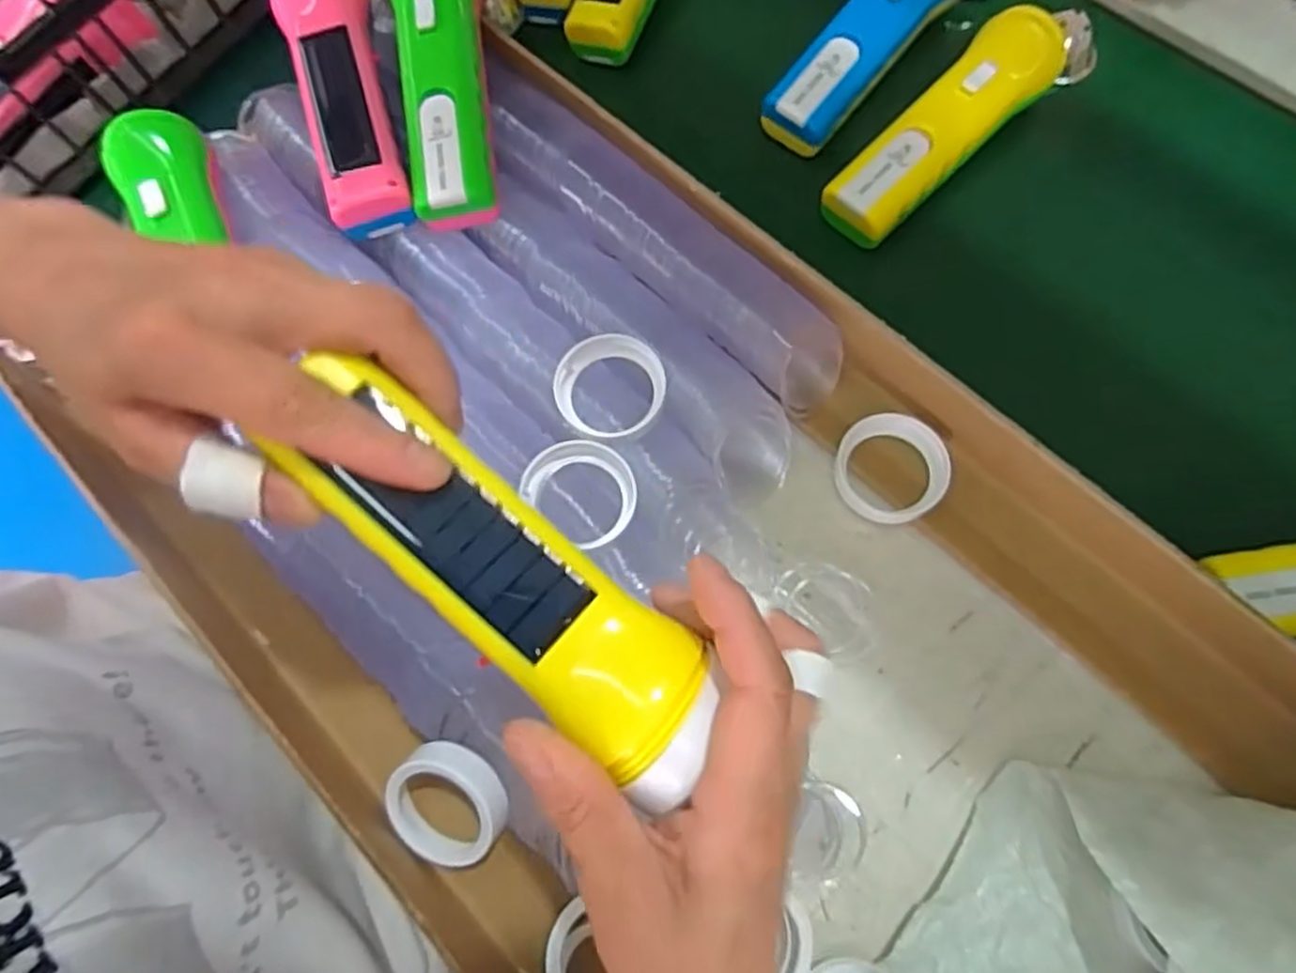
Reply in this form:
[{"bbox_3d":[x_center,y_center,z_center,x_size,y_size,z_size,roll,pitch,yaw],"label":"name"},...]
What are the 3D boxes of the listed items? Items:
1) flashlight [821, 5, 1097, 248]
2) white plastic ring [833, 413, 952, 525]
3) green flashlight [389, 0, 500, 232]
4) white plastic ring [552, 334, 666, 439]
[{"bbox_3d":[0.186,-0.218,0.436,0.204,0.046,0.042,-42,74,-8],"label":"flashlight"},{"bbox_3d":[0.121,-0.008,0.378,0.050,0.026,0.052,-7,72,3],"label":"white plastic ring"},{"bbox_3d":[-0.110,-0.218,0.406,0.046,0.041,0.154,-7,86,0],"label":"green flashlight"},{"bbox_3d":[-0.019,-0.046,0.377,0.054,0.023,0.052,-1,73,5],"label":"white plastic ring"}]

